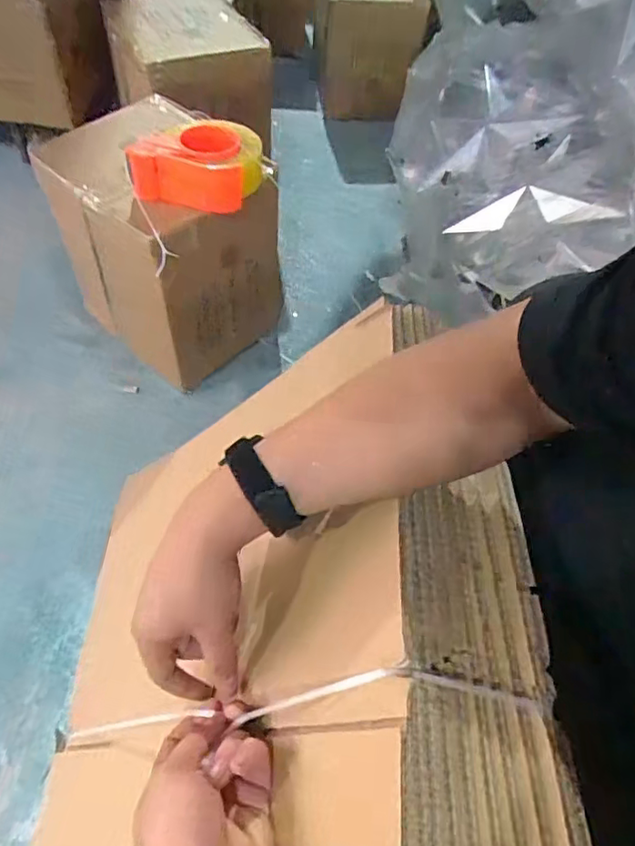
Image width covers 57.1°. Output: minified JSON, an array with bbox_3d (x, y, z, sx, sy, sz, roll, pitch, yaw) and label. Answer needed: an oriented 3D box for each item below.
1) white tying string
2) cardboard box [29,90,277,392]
[{"bbox_3d":[-0.072,0.240,0.472,0.100,0.485,0.024,35,44,-35],"label":"white tying string"},{"bbox_3d":[-0.236,-0.288,0.926,0.291,0.344,0.269,36,59,20],"label":"cardboard box"}]

